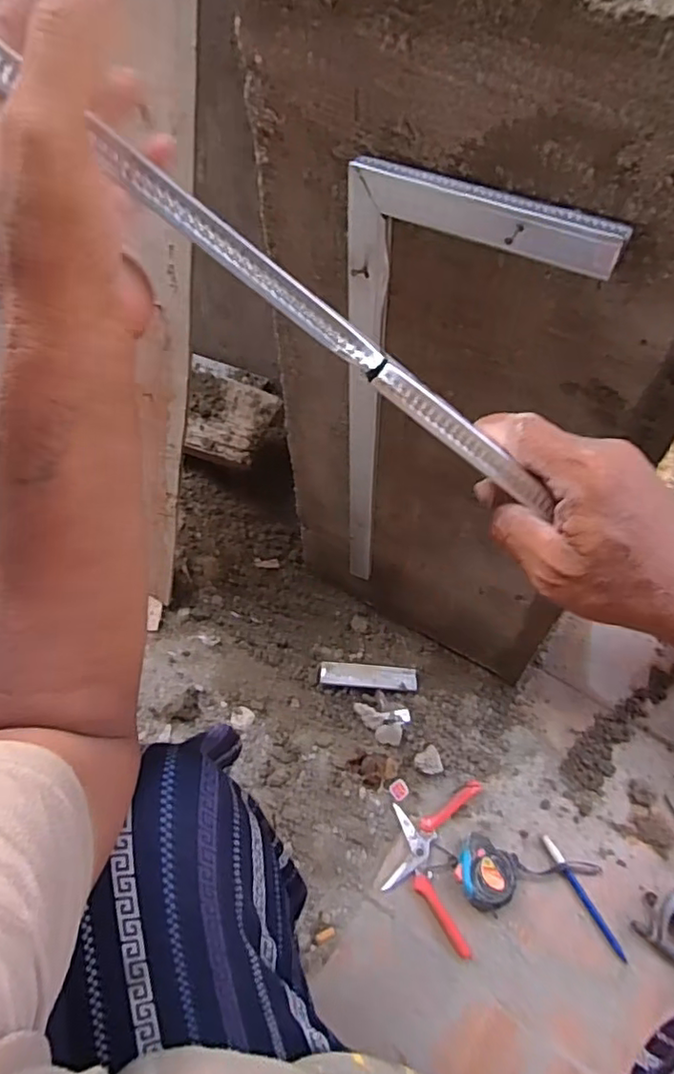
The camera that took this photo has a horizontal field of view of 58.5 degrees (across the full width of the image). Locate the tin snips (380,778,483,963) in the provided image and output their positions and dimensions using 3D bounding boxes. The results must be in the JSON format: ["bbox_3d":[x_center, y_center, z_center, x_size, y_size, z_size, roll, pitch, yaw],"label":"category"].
[{"bbox_3d":[0.120,0.400,0.754,0.106,0.015,0.188,8,57,5],"label":"tin snips"}]

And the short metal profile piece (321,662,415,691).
[{"bbox_3d":[0.044,0.197,0.845,0.133,0.028,0.029,4,57,3],"label":"short metal profile piece"}]

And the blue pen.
[{"bbox_3d":[0.302,0.440,0.739,0.013,0.006,0.147,-24,60,-15],"label":"blue pen"}]

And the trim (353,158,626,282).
[{"bbox_3d":[0.093,-0.203,0.382,0.172,0.031,0.015,27,61,17],"label":"trim"}]

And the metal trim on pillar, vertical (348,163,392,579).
[{"bbox_3d":[0.027,-0.098,0.616,0.033,0.502,0.014,11,57,7],"label":"metal trim on pillar, vertical"}]

